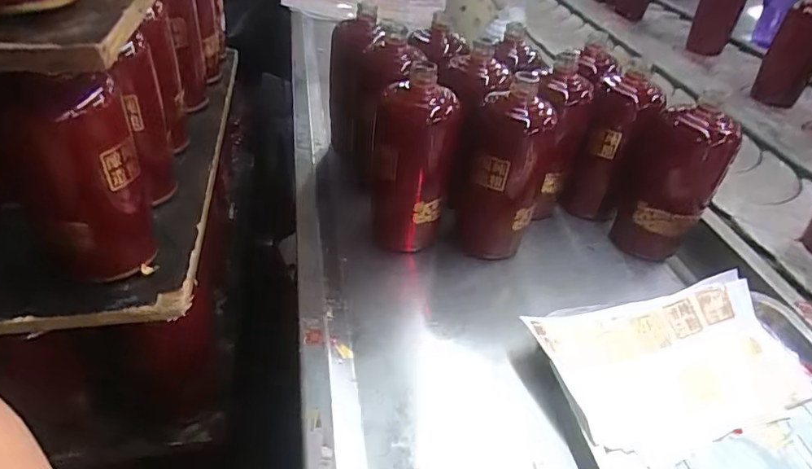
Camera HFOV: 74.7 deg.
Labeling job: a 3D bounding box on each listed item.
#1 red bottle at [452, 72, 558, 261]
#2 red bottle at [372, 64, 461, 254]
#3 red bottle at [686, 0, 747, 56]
[{"bbox_3d":[0.096,-0.061,0.561,0.084,0.203,0.089,11,38,8],"label":"red bottle"},{"bbox_3d":[0.004,-0.079,0.550,0.090,0.179,0.103,5,37,0],"label":"red bottle"},{"bbox_3d":[0.690,-0.492,1.175,0.084,0.167,0.101,20,40,19],"label":"red bottle"}]

